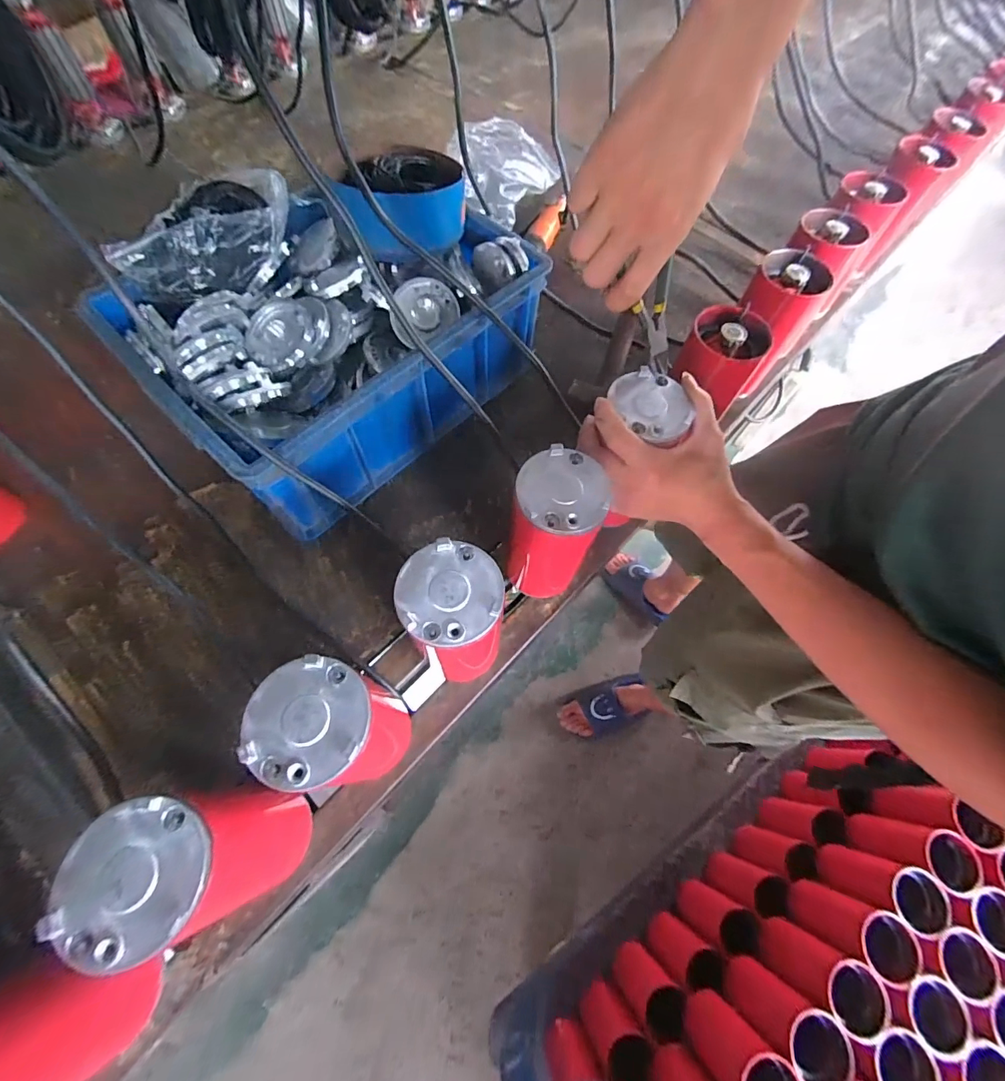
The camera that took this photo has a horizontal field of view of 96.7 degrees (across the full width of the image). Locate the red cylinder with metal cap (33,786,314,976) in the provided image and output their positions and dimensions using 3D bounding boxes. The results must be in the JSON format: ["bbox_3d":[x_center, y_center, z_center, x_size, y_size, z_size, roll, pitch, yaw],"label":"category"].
[{"bbox_3d":[-0.198,0.214,0.310,0.082,0.173,0.076,0,65,-3],"label":"red cylinder with metal cap"}]

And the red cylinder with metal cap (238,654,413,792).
[{"bbox_3d":[-0.122,0.144,0.348,0.075,0.174,0.071,1,65,-2],"label":"red cylinder with metal cap"}]

